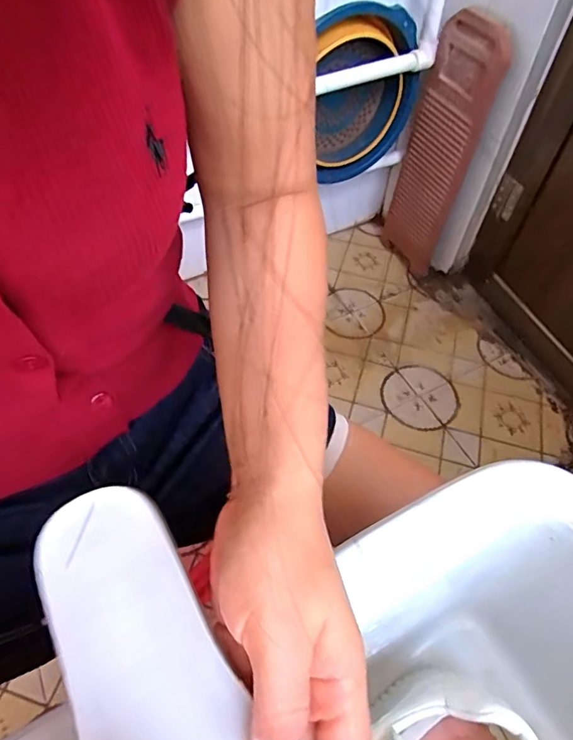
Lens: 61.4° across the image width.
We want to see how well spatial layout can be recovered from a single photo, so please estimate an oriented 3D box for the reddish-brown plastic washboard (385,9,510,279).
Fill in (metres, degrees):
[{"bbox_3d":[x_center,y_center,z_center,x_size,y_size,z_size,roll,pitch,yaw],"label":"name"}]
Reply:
[{"bbox_3d":[0.356,-0.519,1.180,0.023,0.569,0.219,-17,53,-20],"label":"reddish-brown plastic washboard"}]

